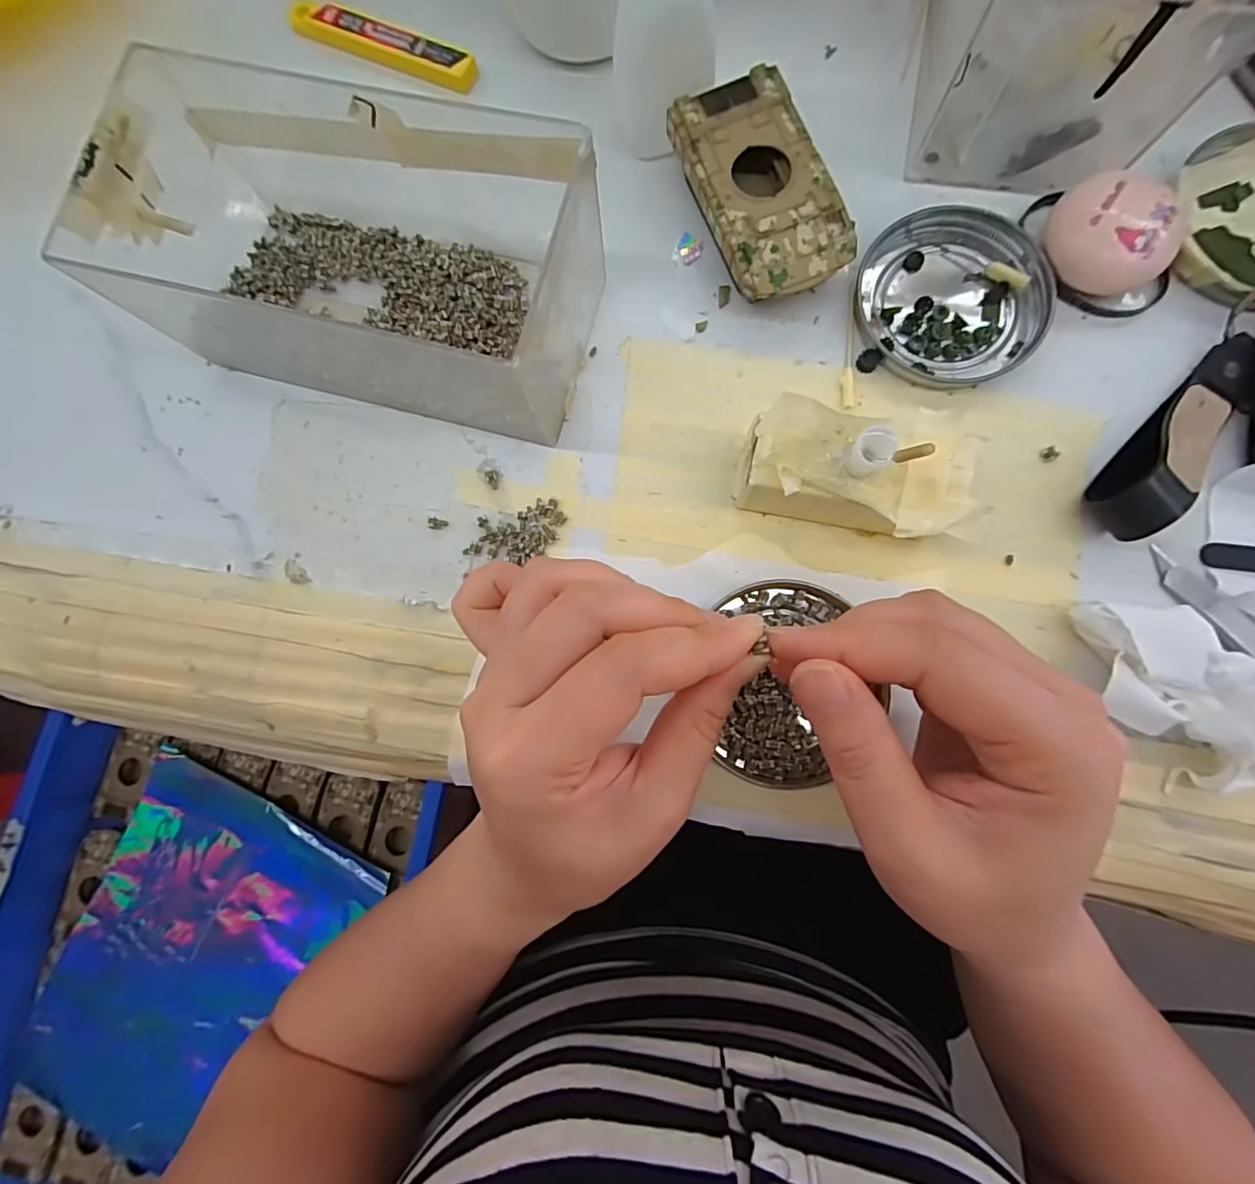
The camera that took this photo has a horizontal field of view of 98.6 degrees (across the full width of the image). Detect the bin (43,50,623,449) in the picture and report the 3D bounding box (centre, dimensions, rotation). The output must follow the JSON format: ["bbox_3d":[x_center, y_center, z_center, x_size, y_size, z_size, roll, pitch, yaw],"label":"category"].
[{"bbox_3d":[-0.107,-0.137,0.221,0.180,0.069,0.097,16,84,6],"label":"bin"}]

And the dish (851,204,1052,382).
[{"bbox_3d":[0.141,-0.128,0.234,0.078,0.008,0.074,-1,83,4],"label":"dish"}]

